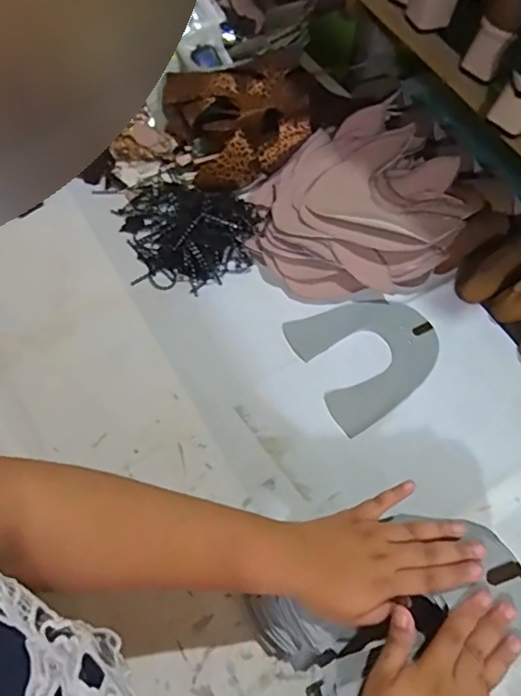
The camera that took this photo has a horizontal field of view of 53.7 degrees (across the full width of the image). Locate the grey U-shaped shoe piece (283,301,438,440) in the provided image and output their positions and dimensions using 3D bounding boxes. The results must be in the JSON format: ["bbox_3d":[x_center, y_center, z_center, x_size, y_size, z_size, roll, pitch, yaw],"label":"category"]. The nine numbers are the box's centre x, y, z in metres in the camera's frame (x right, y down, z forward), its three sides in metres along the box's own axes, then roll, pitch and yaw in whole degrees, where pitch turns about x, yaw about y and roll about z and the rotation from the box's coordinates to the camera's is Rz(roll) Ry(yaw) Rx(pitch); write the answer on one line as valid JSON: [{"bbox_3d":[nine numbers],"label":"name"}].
[{"bbox_3d":[0.128,0.006,0.589,0.159,0.004,0.142,-23,67,-16],"label":"grey U-shaped shoe piece"}]

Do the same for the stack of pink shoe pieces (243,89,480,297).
[{"bbox_3d":[0.113,-0.185,0.652,0.257,0.070,0.247,-7,61,-7],"label":"stack of pink shoe pieces"}]

